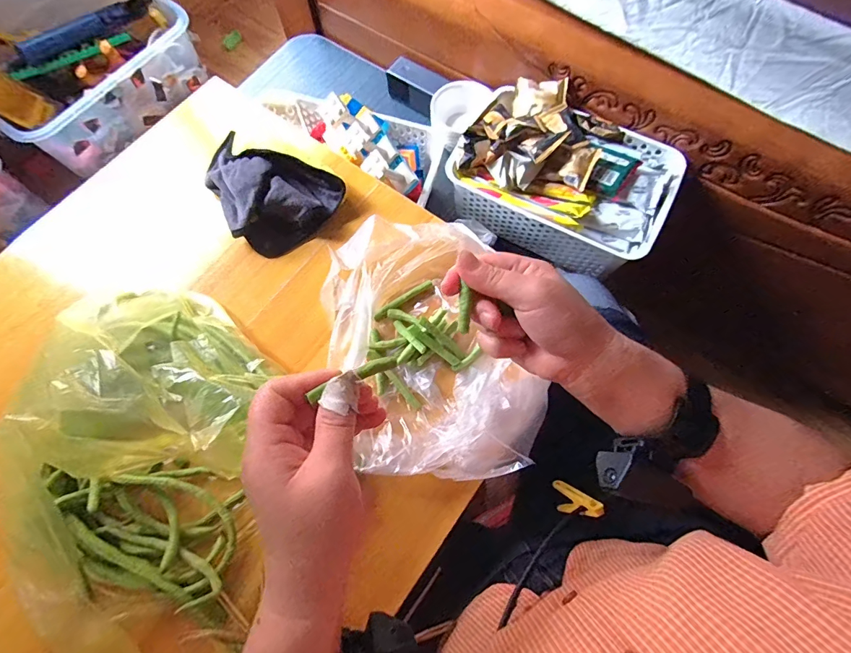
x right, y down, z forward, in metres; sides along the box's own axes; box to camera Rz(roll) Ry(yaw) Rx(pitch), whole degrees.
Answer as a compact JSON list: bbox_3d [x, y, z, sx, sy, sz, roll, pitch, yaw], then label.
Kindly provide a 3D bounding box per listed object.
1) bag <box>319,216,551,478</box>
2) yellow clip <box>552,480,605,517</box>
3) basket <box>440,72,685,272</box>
[{"bbox_3d":[-0.002,0.012,0.407,0.173,0.056,0.273,-17,72,-6],"label":"bag"},{"bbox_3d":[0.151,0.179,0.410,0.008,0.056,0.027,43,72,-29],"label":"yellow clip"},{"bbox_3d":[0.211,-0.231,0.626,0.299,0.129,0.211,29,73,9],"label":"basket"}]

